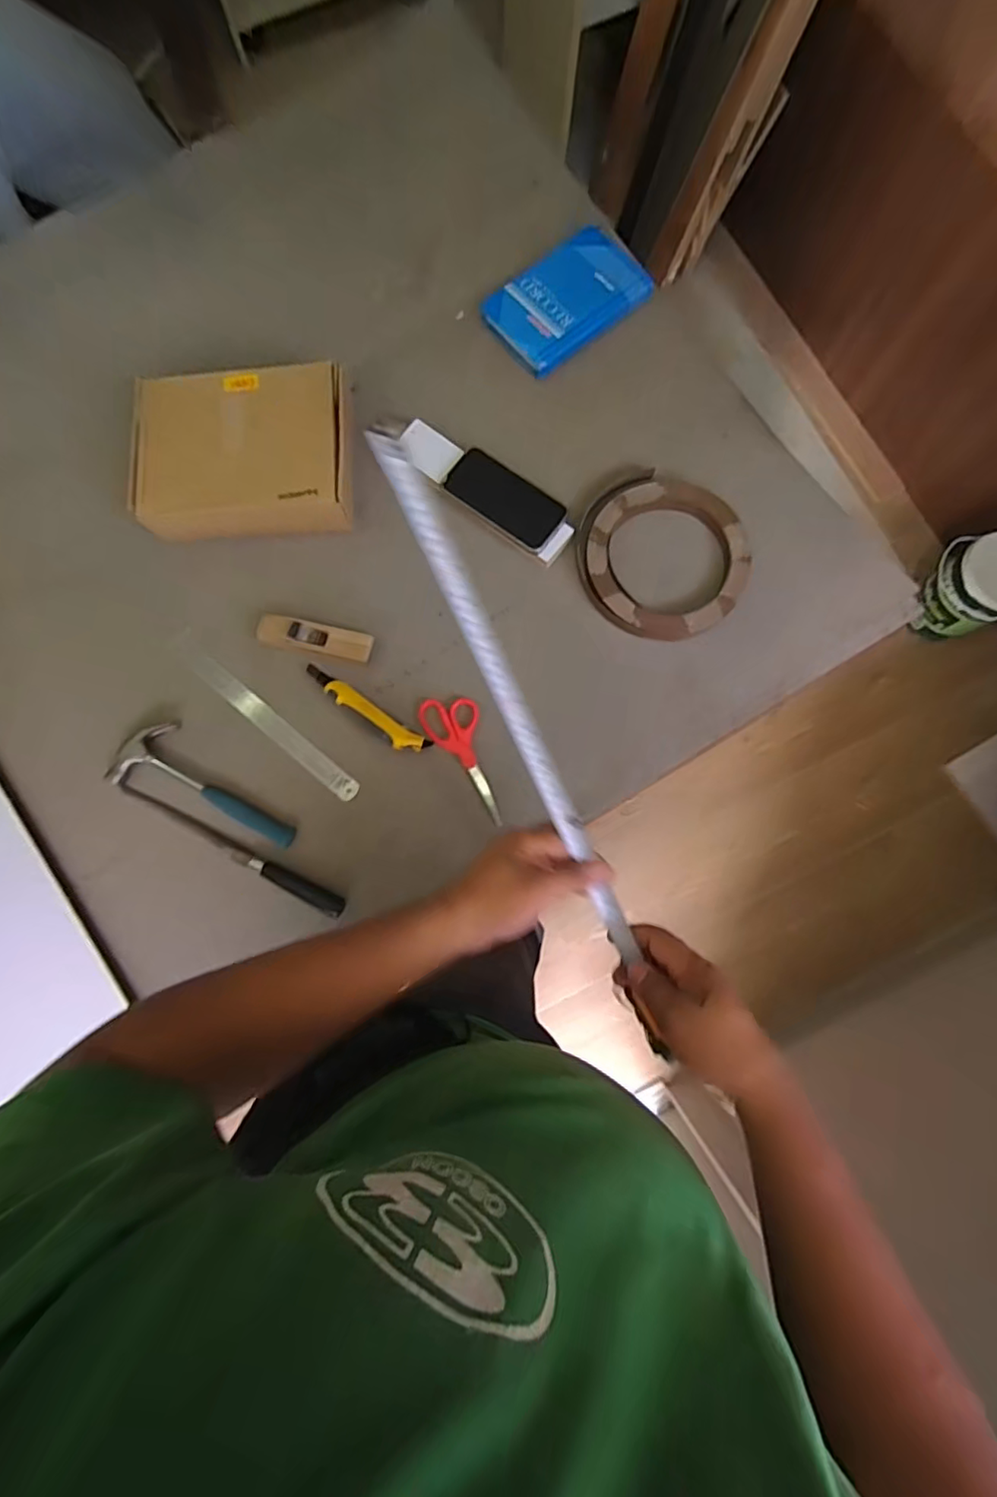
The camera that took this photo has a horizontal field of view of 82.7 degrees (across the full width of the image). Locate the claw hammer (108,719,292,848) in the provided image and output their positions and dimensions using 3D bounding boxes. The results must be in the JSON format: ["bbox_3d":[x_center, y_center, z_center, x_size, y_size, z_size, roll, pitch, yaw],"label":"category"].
[{"bbox_3d":[-0.368,0.039,0.727,0.253,0.023,0.094,20,80,5],"label":"claw hammer"}]

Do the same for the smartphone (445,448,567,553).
[{"bbox_3d":[0.009,-0.338,0.767,0.165,0.008,0.089,36,74,6],"label":"smartphone"}]

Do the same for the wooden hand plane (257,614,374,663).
[{"bbox_3d":[-0.239,-0.145,0.745,0.145,0.025,0.038,11,79,3],"label":"wooden hand plane"}]

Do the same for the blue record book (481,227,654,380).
[{"bbox_3d":[0.100,-0.656,0.825,0.218,0.032,0.145,-40,84,-3],"label":"blue record book"}]

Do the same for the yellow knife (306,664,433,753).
[{"bbox_3d":[-0.175,-0.049,0.728,0.187,0.030,0.031,33,81,7],"label":"yellow knife"}]

